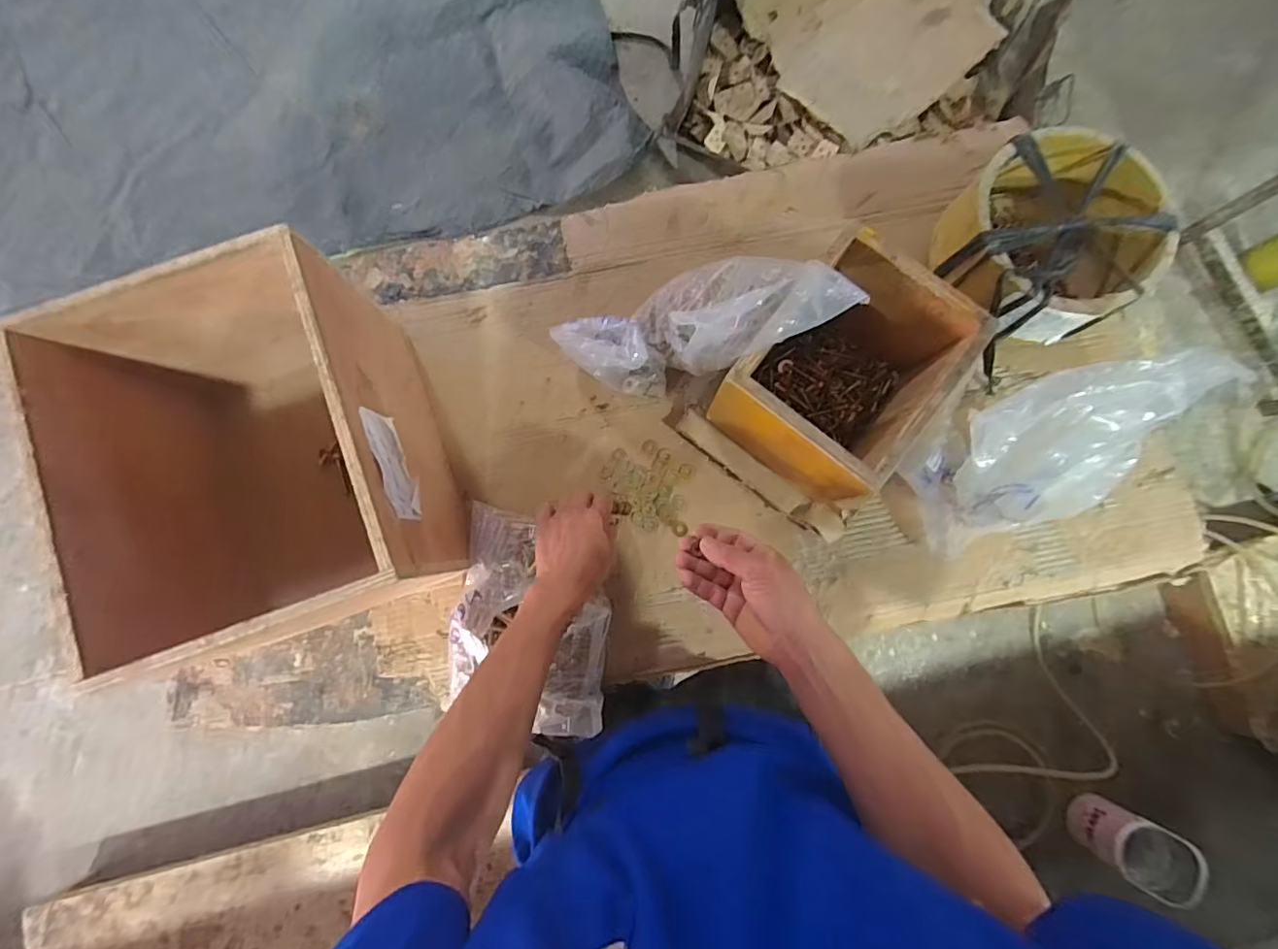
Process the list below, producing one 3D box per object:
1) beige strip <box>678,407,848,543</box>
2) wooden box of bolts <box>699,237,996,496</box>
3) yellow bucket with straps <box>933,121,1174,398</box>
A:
[{"bbox_3d":[0.146,0.001,0.668,0.229,0.018,0.040,35,84,3],"label":"beige strip"},{"bbox_3d":[0.214,-0.104,0.606,0.175,0.173,0.211,42,85,4],"label":"wooden box of bolts"},{"bbox_3d":[0.465,-0.270,0.637,0.226,0.120,0.216,0,83,0],"label":"yellow bucket with straps"}]

